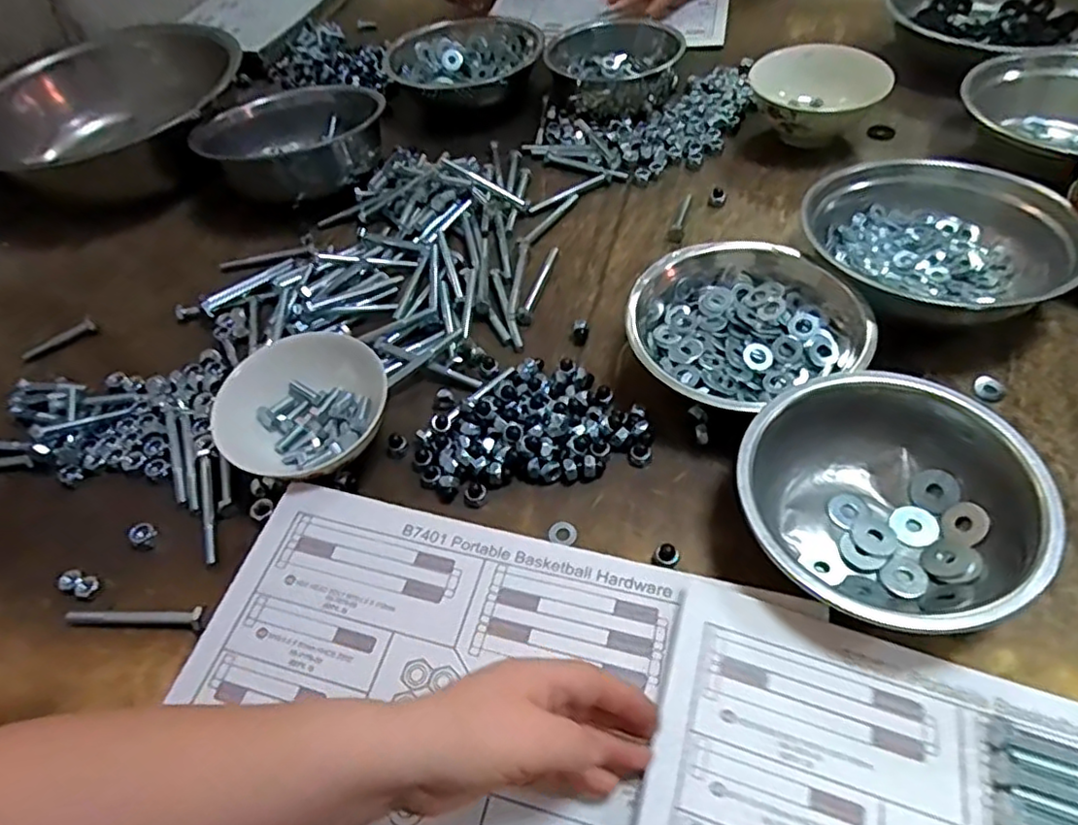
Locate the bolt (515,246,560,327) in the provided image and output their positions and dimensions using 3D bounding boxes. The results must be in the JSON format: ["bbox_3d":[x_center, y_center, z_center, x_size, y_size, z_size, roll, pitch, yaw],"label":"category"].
[{"bbox_3d":[0.003,-0.127,0.620,0.014,0.009,0.115,12,53,15],"label":"bolt"}]

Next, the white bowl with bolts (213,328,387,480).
[{"bbox_3d":[-0.180,-0.003,0.501,0.130,0.062,0.119,12,53,16],"label":"white bowl with bolts"}]

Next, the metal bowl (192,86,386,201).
[{"bbox_3d":[-0.284,-0.321,0.755,0.190,0.068,0.189,-3,51,4],"label":"metal bowl"}]

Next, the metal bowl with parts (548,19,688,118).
[{"bbox_3d":[0.112,-0.448,0.825,0.162,0.071,0.132,-29,54,-17],"label":"metal bowl with parts"}]

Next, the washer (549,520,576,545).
[{"bbox_3d":[0.017,0.086,0.456,0.019,0.004,0.020,3,50,-3],"label":"washer"}]

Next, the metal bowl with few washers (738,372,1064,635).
[{"bbox_3d":[0.216,0.060,0.410,0.164,0.071,0.160,15,54,18],"label":"metal bowl with few washers"}]

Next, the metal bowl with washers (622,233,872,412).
[{"bbox_3d":[0.169,-0.074,0.530,0.176,0.066,0.162,-3,51,4],"label":"metal bowl with washers"}]

